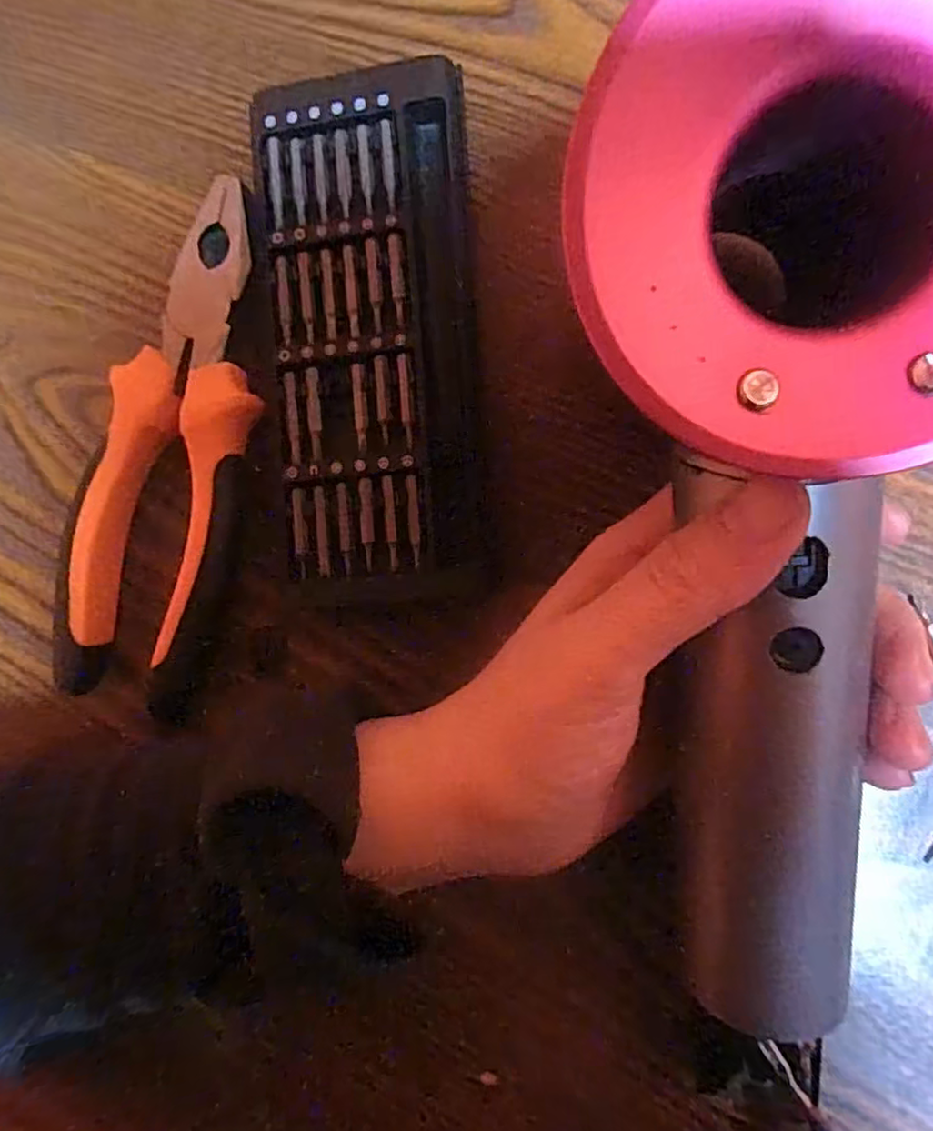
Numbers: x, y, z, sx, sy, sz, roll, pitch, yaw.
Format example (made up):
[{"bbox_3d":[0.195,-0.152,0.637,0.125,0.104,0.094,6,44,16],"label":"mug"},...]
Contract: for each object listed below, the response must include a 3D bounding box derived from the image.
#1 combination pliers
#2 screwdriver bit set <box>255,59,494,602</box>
[{"bbox_3d":[-0.085,-0.033,0.198,0.045,0.019,0.153,16,90,7],"label":"combination pliers"},{"bbox_3d":[-0.027,-0.066,0.193,0.060,0.015,0.150,-3,88,7],"label":"screwdriver bit set"}]

